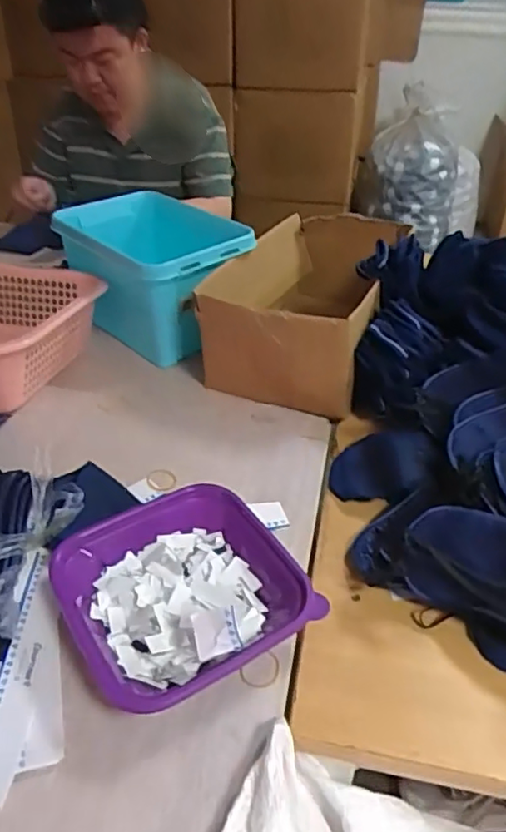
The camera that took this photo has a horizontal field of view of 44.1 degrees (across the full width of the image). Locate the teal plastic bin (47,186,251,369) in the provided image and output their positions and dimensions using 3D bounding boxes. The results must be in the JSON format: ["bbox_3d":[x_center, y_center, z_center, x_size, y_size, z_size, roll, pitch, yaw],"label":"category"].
[{"bbox_3d":[-0.154,-0.205,0.931,0.271,0.173,0.174,28,44,32],"label":"teal plastic bin"}]

